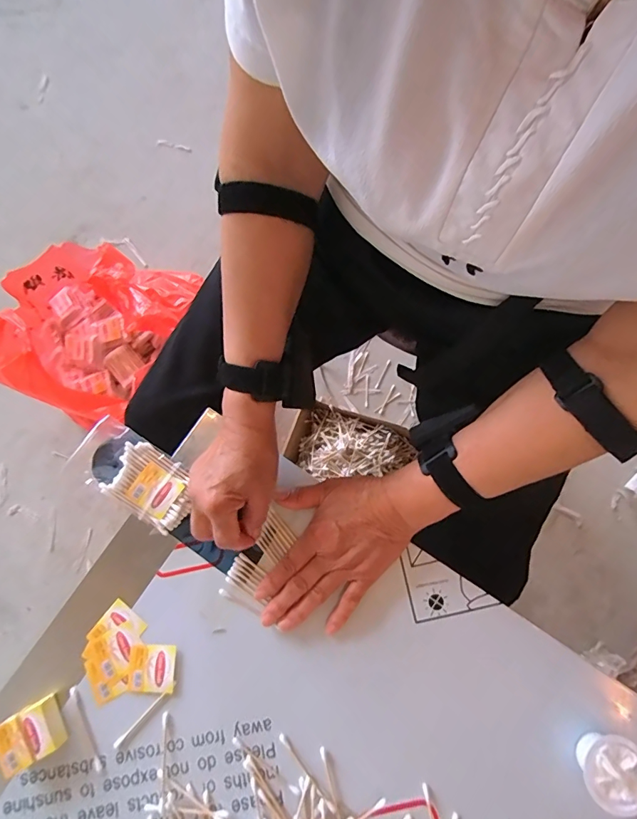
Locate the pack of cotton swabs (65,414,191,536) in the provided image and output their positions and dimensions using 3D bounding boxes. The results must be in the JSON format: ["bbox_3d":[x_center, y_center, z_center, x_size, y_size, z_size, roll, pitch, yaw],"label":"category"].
[{"bbox_3d":[-0.183,0.065,0.418,0.125,0.014,0.066,36,81,7],"label":"pack of cotton swabs"}]

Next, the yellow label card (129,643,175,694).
[{"bbox_3d":[-0.153,0.238,0.385,0.041,0.004,0.039,2,78,1],"label":"yellow label card"}]

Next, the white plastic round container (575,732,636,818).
[{"bbox_3d":[0.244,0.300,0.355,0.053,0.036,0.055,0,78,1],"label":"white plastic round container"}]

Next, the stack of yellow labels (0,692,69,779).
[{"bbox_3d":[-0.249,0.281,0.366,0.050,0.023,0.042,-31,79,-6],"label":"stack of yellow labels"}]

